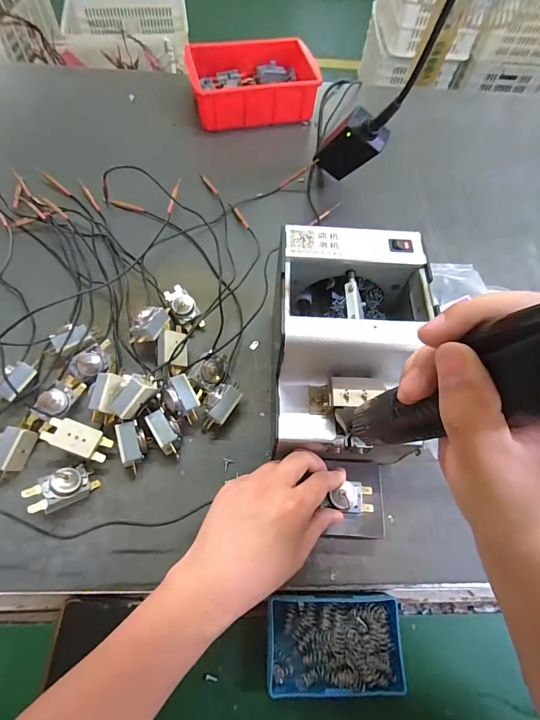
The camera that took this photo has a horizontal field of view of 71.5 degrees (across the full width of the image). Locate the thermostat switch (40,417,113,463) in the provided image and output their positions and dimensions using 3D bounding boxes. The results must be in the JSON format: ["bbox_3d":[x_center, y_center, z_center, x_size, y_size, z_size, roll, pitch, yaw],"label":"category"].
[{"bbox_3d":[-0.182,0.074,0.356,0.060,0.015,0.027,27,65,-11],"label":"thermostat switch"}]

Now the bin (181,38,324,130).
[{"bbox_3d":[-0.031,-0.458,0.624,0.199,0.060,0.139,-12,66,-10],"label":"bin"}]

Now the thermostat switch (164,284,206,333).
[{"bbox_3d":[-0.103,-0.062,0.444,0.028,0.030,0.058,-33,71,-18],"label":"thermostat switch"}]

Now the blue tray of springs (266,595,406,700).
[{"bbox_3d":[0.056,0.248,0.332,0.115,0.031,0.070,1,64,-4],"label":"blue tray of springs"}]

